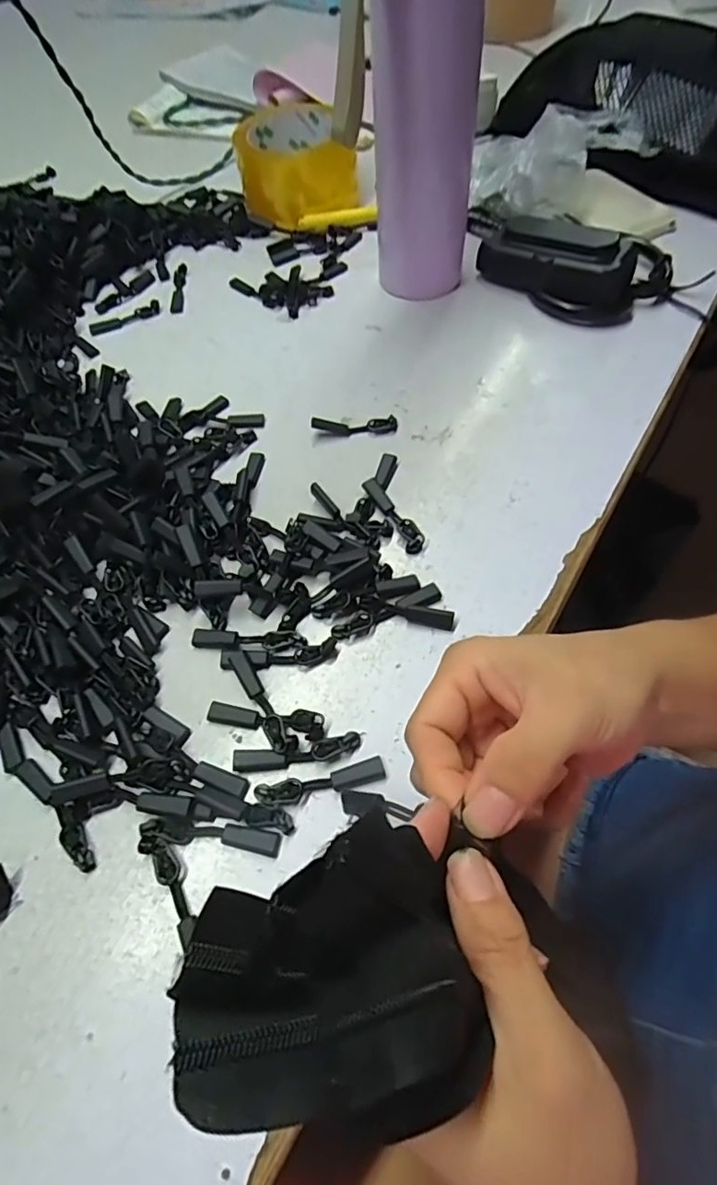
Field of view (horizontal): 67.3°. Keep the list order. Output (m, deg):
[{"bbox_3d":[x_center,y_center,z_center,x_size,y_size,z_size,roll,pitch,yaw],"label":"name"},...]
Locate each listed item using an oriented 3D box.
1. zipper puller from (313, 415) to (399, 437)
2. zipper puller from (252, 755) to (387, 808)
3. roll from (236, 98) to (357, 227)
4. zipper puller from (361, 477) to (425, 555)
[{"bbox_3d":[-0.002,-0.108,0.342,0.053,0.010,0.014,-2,60,2],"label":"zipper puller"},{"bbox_3d":[-0.017,0.083,0.236,0.057,0.004,0.011,-13,61,-4],"label":"zipper puller"},{"bbox_3d":[-0.051,-0.371,0.468,0.098,0.054,0.103,-2,60,2],"label":"roll"},{"bbox_3d":[0.020,-0.045,0.306,0.011,0.006,0.054,-27,63,-12],"label":"zipper puller"}]

